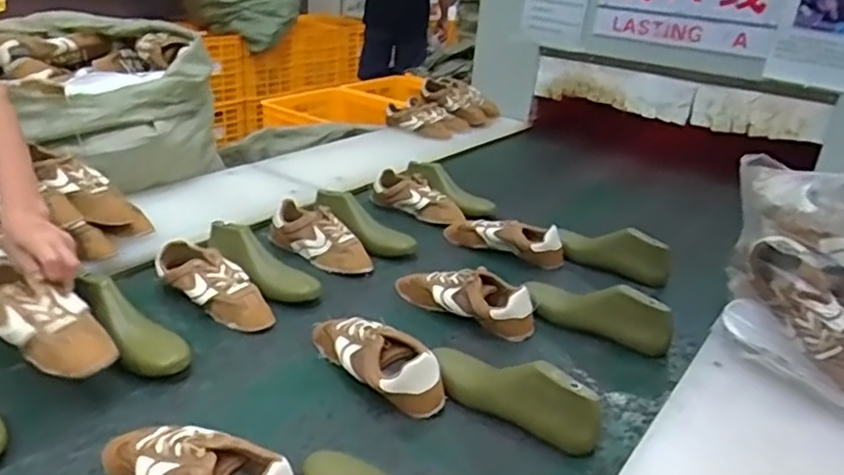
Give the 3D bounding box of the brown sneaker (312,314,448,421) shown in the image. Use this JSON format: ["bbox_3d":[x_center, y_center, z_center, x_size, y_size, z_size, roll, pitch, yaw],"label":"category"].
[{"bbox_3d":[-0.066,0.164,0.906,0.080,0.073,0.231,-15,32,-36],"label":"brown sneaker"}]

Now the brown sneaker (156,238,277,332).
[{"bbox_3d":[-0.330,0.075,1.048,0.226,0.071,0.086,20,29,28],"label":"brown sneaker"}]

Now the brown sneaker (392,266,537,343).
[{"bbox_3d":[0.068,0.095,1.088,0.246,0.077,0.098,11,25,11],"label":"brown sneaker"}]

